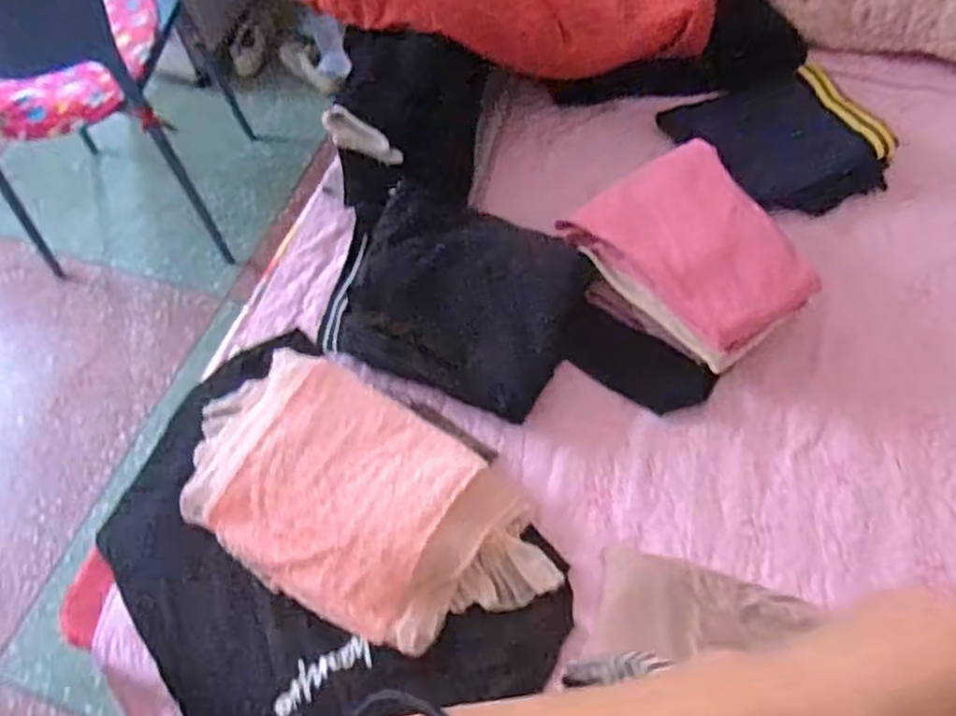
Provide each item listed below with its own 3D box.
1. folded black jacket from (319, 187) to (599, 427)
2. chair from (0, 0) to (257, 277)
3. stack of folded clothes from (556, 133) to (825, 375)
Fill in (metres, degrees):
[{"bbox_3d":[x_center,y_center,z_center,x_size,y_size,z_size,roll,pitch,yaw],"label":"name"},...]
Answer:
[{"bbox_3d":[-0.030,-0.085,1.009,0.327,0.084,0.264,19,64,14],"label":"folded black jacket"},{"bbox_3d":[-0.817,-0.573,1.559,0.441,0.641,0.465,-2,58,4],"label":"chair"},{"bbox_3d":[0.279,-0.132,0.970,0.227,0.105,0.287,-27,59,-11],"label":"stack of folded clothes"}]

